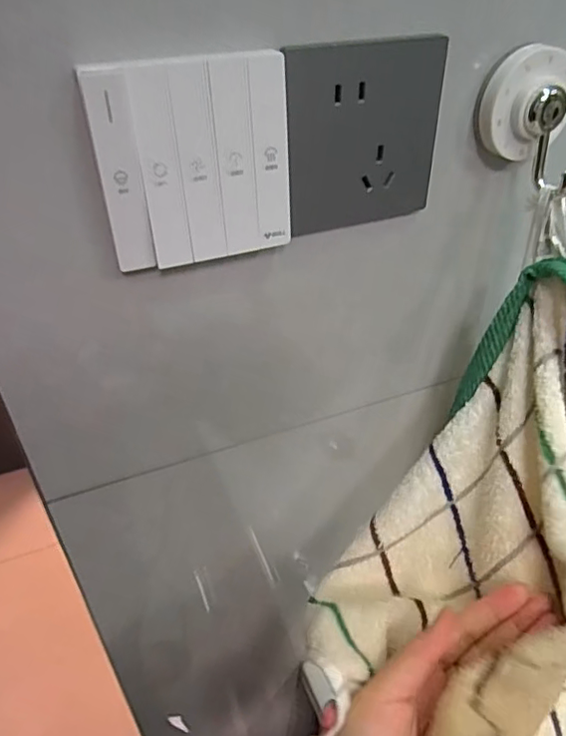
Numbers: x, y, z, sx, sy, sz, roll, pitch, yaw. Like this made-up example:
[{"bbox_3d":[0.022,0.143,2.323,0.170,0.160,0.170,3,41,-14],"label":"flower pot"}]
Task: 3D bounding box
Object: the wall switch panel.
[{"bbox_3d":[-0.037,-0.089,0.249,0.085,0.083,0.009,-13,39,-15],"label":"wall switch panel"}]

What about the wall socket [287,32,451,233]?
[{"bbox_3d":[0.041,-0.114,0.279,0.086,0.085,0.007,-20,41,-22],"label":"wall socket"}]

